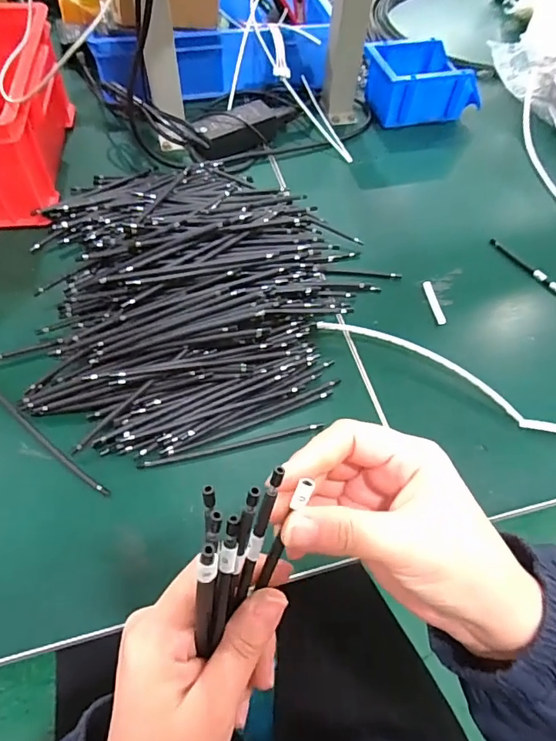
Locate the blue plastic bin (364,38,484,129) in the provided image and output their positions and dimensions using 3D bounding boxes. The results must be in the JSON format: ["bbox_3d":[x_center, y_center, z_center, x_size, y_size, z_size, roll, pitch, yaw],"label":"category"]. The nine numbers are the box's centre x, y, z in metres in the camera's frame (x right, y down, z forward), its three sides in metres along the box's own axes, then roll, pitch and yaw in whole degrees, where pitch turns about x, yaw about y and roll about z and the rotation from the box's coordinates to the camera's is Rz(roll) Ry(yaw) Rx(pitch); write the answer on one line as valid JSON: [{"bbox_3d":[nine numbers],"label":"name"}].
[{"bbox_3d":[0.204,-0.417,0.695,0.145,0.073,0.106,-14,60,-12],"label":"blue plastic bin"}]

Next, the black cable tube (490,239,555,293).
[{"bbox_3d":[0.301,-0.099,0.535,0.007,0.009,0.157,-31,64,-21],"label":"black cable tube"}]

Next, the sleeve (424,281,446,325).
[{"bbox_3d":[0.168,-0.073,0.513,0.010,0.005,0.059,-5,58,-6],"label":"sleeve"}]

